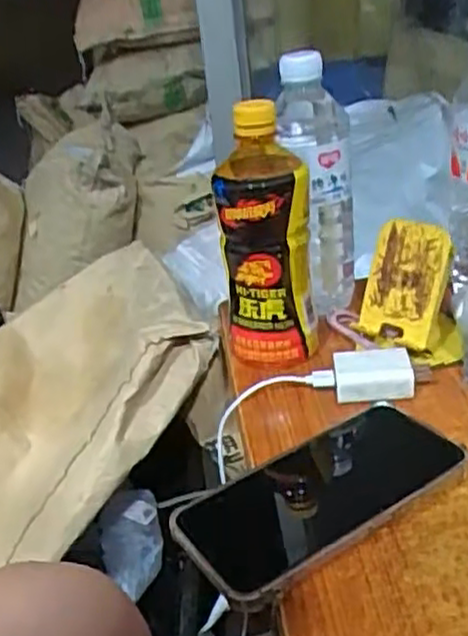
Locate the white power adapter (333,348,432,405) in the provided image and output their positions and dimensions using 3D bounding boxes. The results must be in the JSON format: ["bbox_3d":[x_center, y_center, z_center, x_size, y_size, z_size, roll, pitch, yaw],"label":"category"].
[{"bbox_3d":[0.105,0.040,0.513,0.067,0.027,0.042,-4,27,8],"label":"white power adapter"}]

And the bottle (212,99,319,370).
[{"bbox_3d":[0.023,-0.063,0.537,0.065,0.191,0.071,-4,27,8],"label":"bottle"}]

